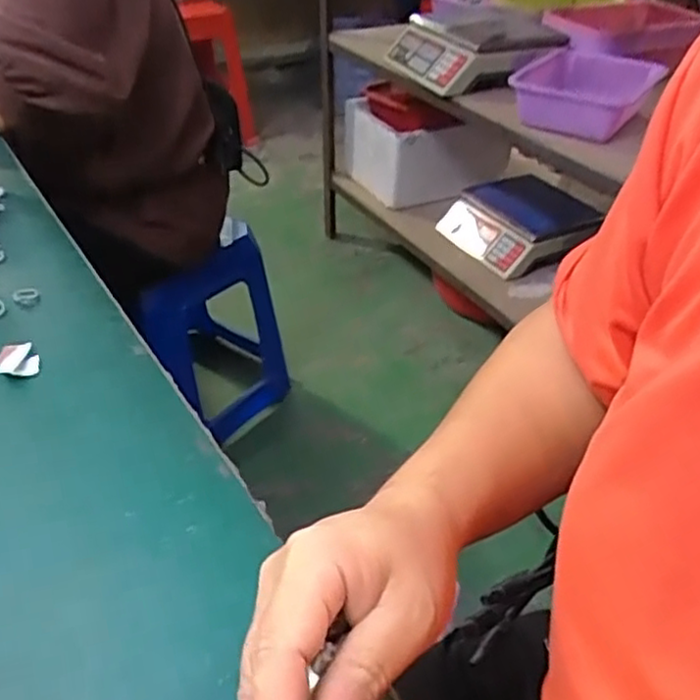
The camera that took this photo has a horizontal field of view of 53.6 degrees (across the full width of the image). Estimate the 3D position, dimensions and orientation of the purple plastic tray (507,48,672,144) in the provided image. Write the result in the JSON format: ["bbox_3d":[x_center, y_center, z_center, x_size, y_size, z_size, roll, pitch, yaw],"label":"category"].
[{"bbox_3d":[0.403,-0.441,1.186,0.200,0.082,0.220,20,42,23],"label":"purple plastic tray"}]

